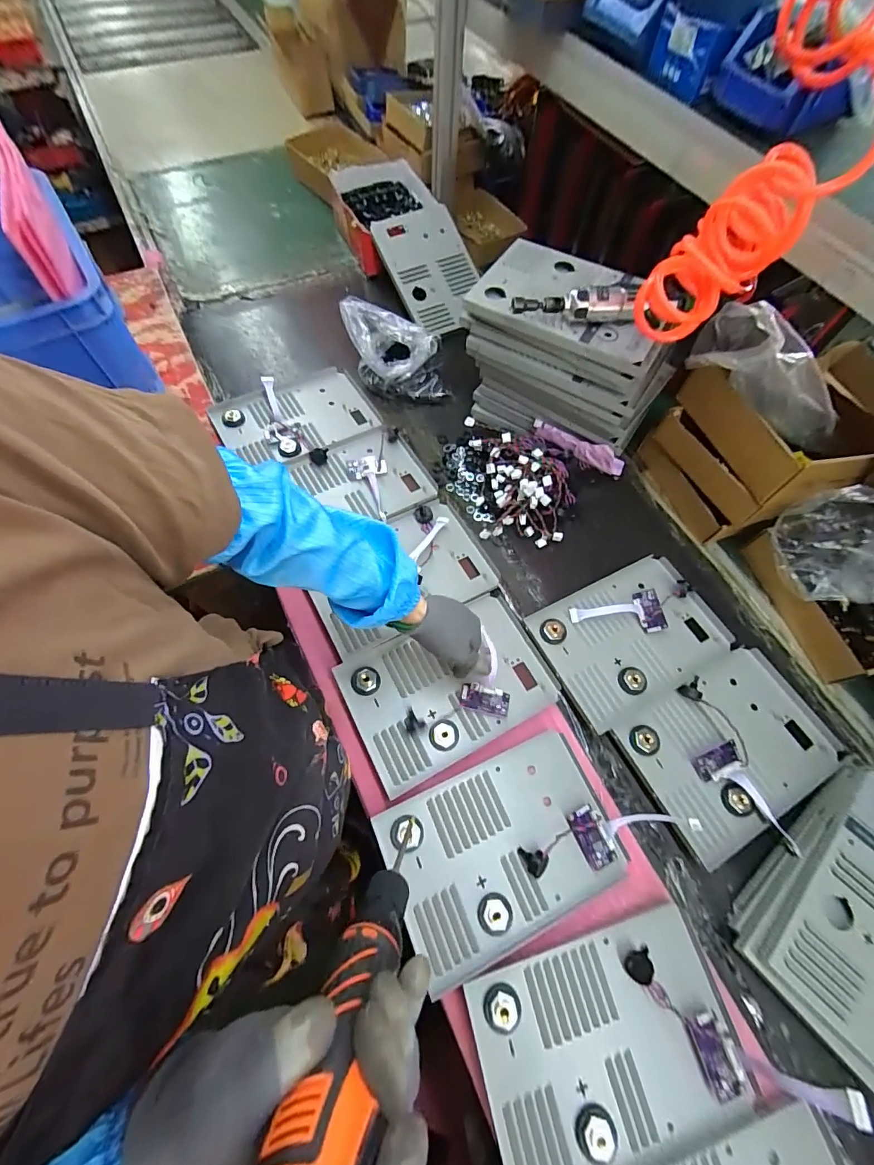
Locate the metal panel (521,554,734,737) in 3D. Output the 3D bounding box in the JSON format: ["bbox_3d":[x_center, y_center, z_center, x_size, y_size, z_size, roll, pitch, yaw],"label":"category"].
[{"bbox_3d":[0.284,0.075,0.631,0.253,0.021,0.180,-25,67,-13],"label":"metal panel"}]

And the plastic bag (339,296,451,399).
[{"bbox_3d":[-0.079,-0.444,0.821,0.174,0.089,0.192,-10,65,-7],"label":"plastic bag"}]

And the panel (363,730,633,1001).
[{"bbox_3d":[0.077,0.312,0.506,0.252,0.020,0.180,-20,66,-11],"label":"panel"}]

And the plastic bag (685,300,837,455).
[{"bbox_3d":[0.465,-0.284,0.612,0.238,0.122,0.113,38,66,-12],"label":"plastic bag"}]

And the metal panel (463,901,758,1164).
[{"bbox_3d":[0.171,0.469,0.434,0.248,0.017,0.171,-13,65,-8],"label":"metal panel"}]

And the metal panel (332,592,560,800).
[{"bbox_3d":[0.018,0.138,0.593,0.265,0.023,0.179,-26,67,-14],"label":"metal panel"}]

